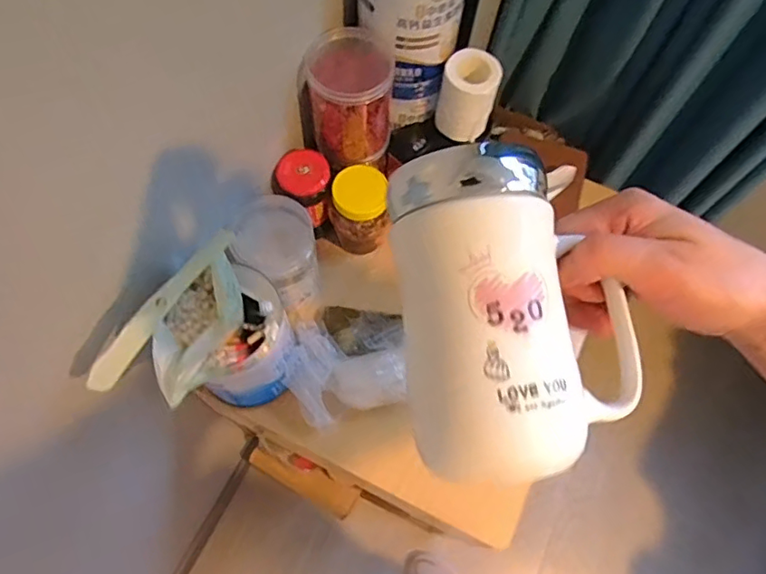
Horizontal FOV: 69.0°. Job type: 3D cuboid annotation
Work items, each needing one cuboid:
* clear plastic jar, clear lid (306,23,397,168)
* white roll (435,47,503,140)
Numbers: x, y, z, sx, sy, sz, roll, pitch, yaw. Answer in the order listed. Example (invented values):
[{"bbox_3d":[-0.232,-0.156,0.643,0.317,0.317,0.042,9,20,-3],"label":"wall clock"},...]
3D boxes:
[{"bbox_3d":[-0.038,-0.232,0.687,0.098,0.142,0.102,1,67,-3],"label":"clear plastic jar, clear lid"},{"bbox_3d":[0.108,-0.244,0.717,0.068,0.104,0.058,14,67,3],"label":"white roll"}]

